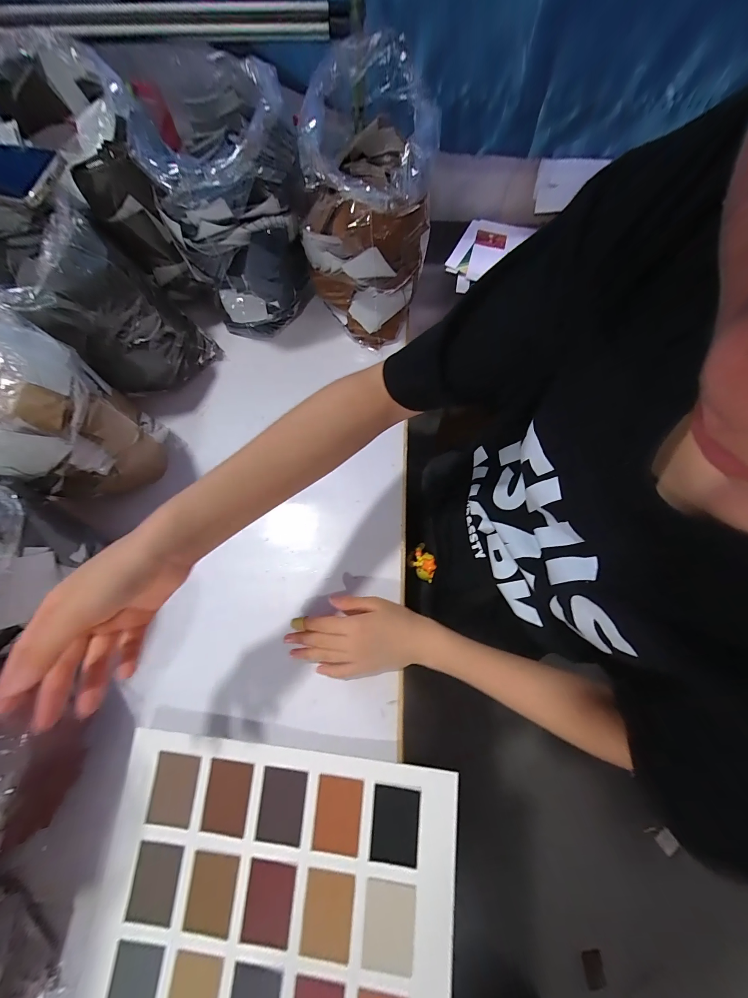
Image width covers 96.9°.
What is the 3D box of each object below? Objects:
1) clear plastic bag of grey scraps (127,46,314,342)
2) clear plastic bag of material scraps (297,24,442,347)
[{"bbox_3d":[-0.191,-0.404,0.493,0.189,0.230,0.190,-22,71,-3],"label":"clear plastic bag of grey scraps"},{"bbox_3d":[-0.012,-0.402,0.486,0.173,0.254,0.236,3,71,6],"label":"clear plastic bag of material scraps"}]

